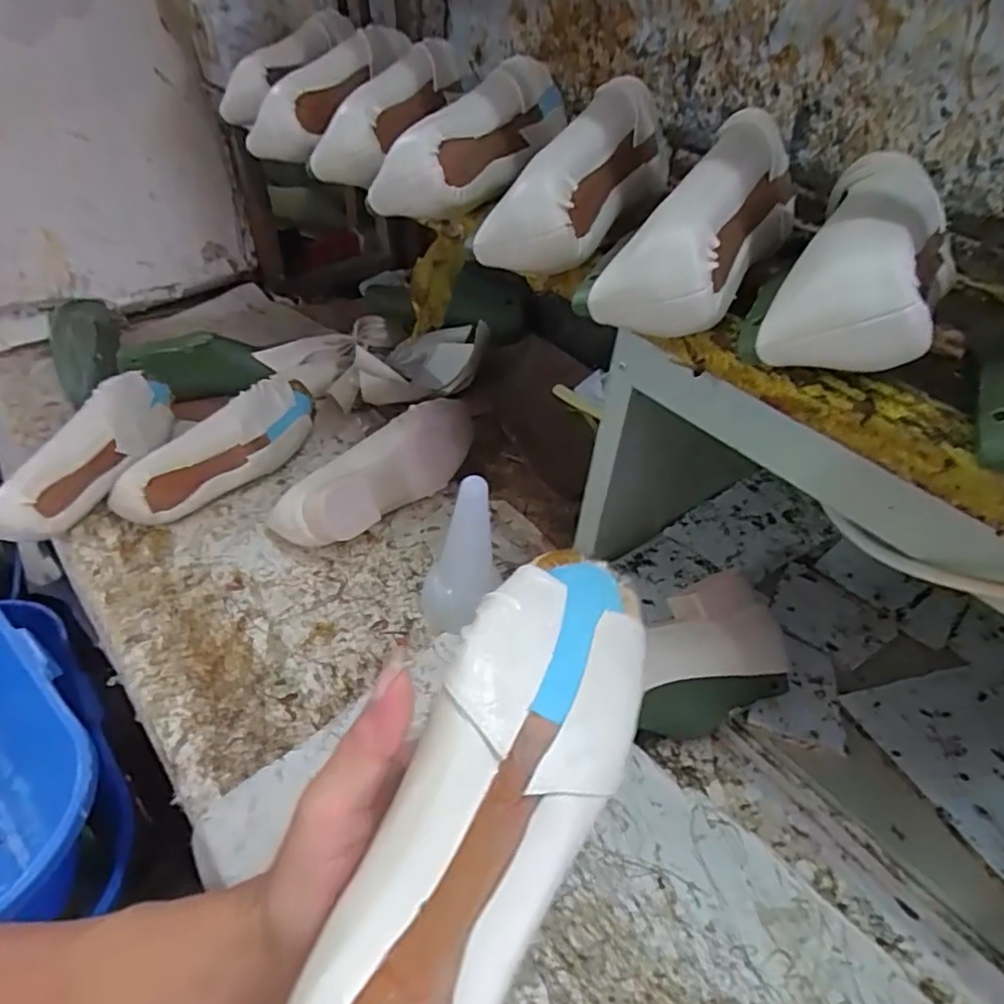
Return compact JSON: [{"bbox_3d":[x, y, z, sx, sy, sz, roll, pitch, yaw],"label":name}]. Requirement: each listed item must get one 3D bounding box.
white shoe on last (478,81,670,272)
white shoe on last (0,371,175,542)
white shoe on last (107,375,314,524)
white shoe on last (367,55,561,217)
[{"bbox_3d":[0.053,-0.200,0.397,0.059,0.056,0.167,29,62,25],"label":"white shoe on last"},{"bbox_3d":[-0.390,-0.047,0.622,0.064,0.073,0.205,14,43,10],"label":"white shoe on last"},{"bbox_3d":[-0.270,-0.054,0.642,0.069,0.073,0.224,30,48,25],"label":"white shoe on last"},{"bbox_3d":[-0.011,-0.265,0.460,0.067,0.056,0.190,28,62,24],"label":"white shoe on last"}]

